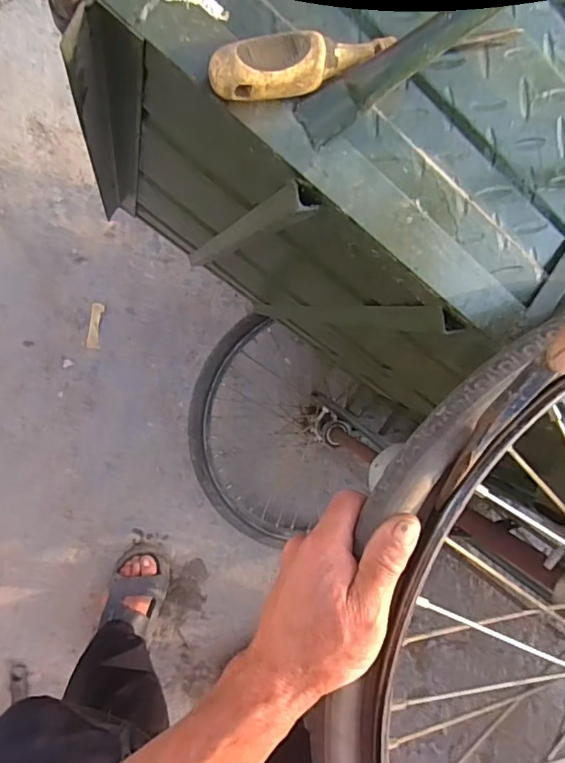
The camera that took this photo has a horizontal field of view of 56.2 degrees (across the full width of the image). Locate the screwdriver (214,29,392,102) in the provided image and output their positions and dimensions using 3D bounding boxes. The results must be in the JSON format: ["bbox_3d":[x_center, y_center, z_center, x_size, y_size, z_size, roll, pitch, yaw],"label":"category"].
[{"bbox_3d":[0.014,-0.186,0.308,0.111,0.025,0.025,-15,82,-3],"label":"screwdriver"}]

